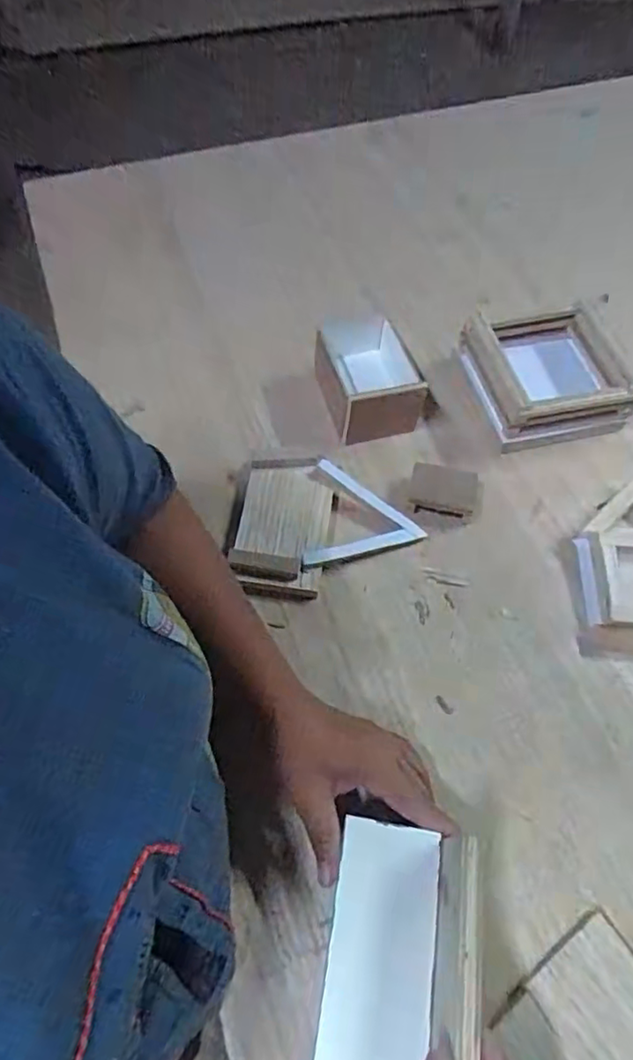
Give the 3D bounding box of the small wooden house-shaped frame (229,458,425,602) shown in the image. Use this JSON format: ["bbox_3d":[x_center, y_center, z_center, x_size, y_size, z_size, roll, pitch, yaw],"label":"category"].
[{"bbox_3d":[0.008,-0.001,0.537,0.161,0.035,0.131,3,60,1],"label":"small wooden house-shaped frame"}]

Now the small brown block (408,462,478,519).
[{"bbox_3d":[0.120,-0.038,0.560,0.061,0.015,0.048,8,60,4],"label":"small brown block"}]

